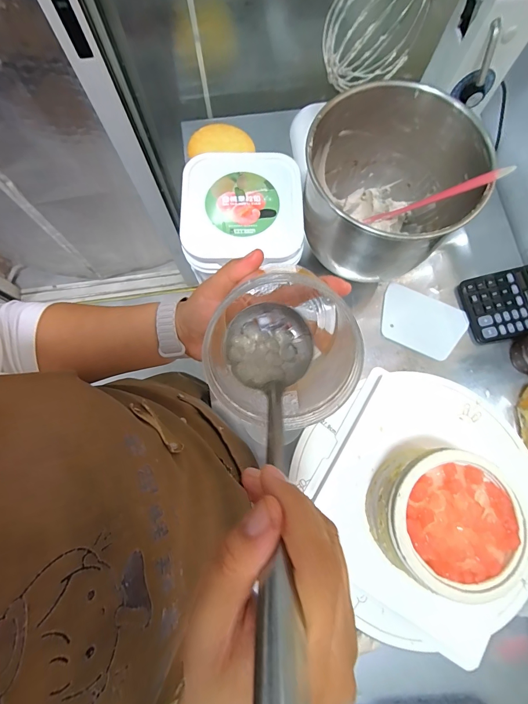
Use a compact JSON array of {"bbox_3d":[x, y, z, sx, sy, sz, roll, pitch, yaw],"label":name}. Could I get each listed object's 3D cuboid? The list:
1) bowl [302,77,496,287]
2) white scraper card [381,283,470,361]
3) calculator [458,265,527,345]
[{"bbox_3d":[0.168,-0.227,0.478,0.220,0.185,0.214,0,77,0],"label":"bowl"},{"bbox_3d":[0.276,-0.053,0.577,0.146,0.007,0.104,25,77,5],"label":"white scraper card"},{"bbox_3d":[0.429,-0.084,0.568,0.149,0.038,0.127,-14,77,-4],"label":"calculator"}]

